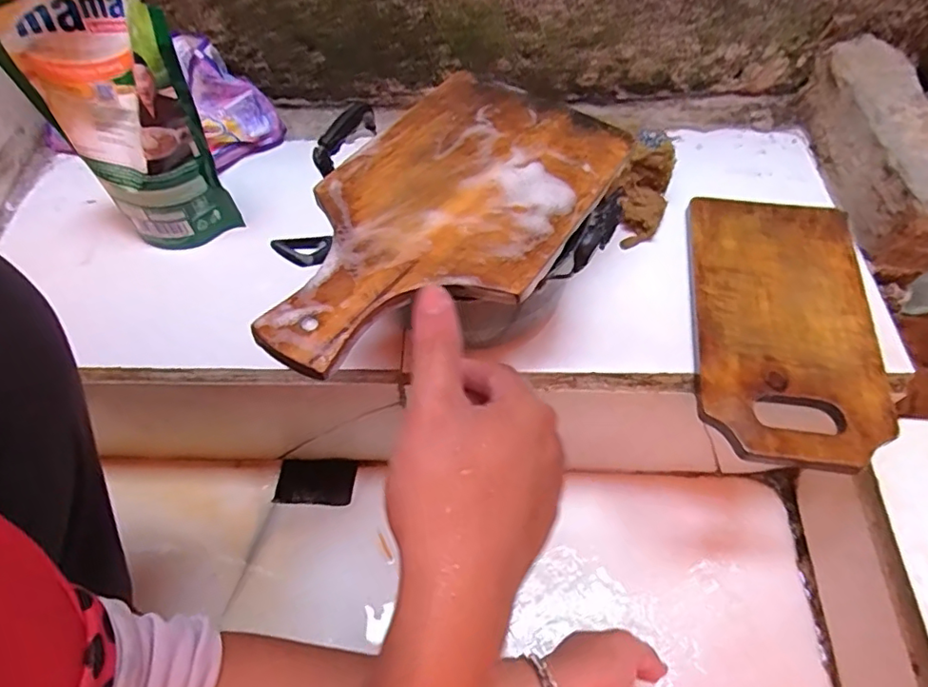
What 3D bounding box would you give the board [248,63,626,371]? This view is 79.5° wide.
[{"bbox_3d":[-0.015,-0.088,0.371,0.158,0.013,0.282,27,59,17],"label":"board"}]

